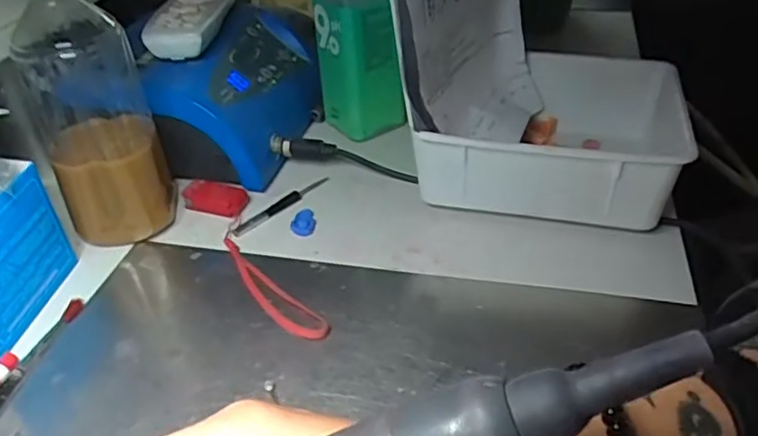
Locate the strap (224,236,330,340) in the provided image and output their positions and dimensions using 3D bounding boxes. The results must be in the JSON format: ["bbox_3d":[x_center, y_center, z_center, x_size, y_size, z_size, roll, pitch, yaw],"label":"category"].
[{"bbox_3d":[-0.073,0.043,0.397,0.022,0.004,0.119,-30,45,-30],"label":"strap"}]

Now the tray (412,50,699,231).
[{"bbox_3d":[0.128,-0.058,0.458,0.165,0.071,0.158,10,40,17],"label":"tray"}]

